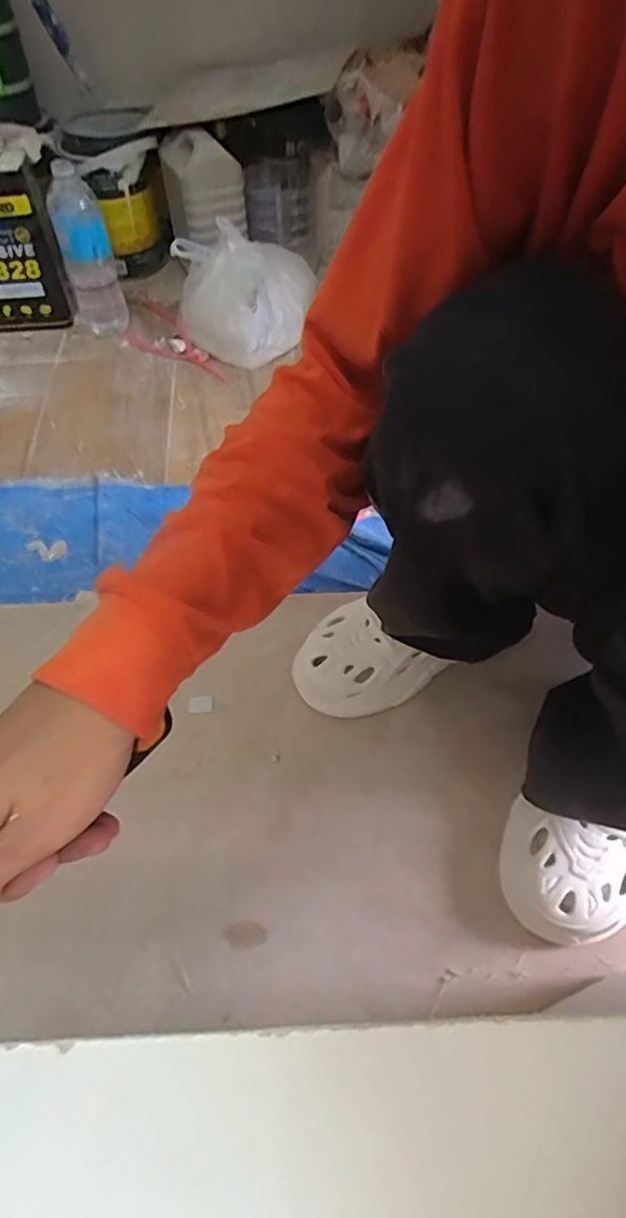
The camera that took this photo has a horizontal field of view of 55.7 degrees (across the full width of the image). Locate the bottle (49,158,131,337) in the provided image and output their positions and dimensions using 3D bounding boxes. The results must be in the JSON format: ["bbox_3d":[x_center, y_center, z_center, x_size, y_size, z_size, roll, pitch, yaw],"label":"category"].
[{"bbox_3d":[-0.372,-0.581,0.980,0.082,0.244,0.089,-21,57,-14],"label":"bottle"}]

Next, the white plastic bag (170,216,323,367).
[{"bbox_3d":[-0.120,-0.545,1.009,0.198,0.151,0.207,18,57,13],"label":"white plastic bag"}]

